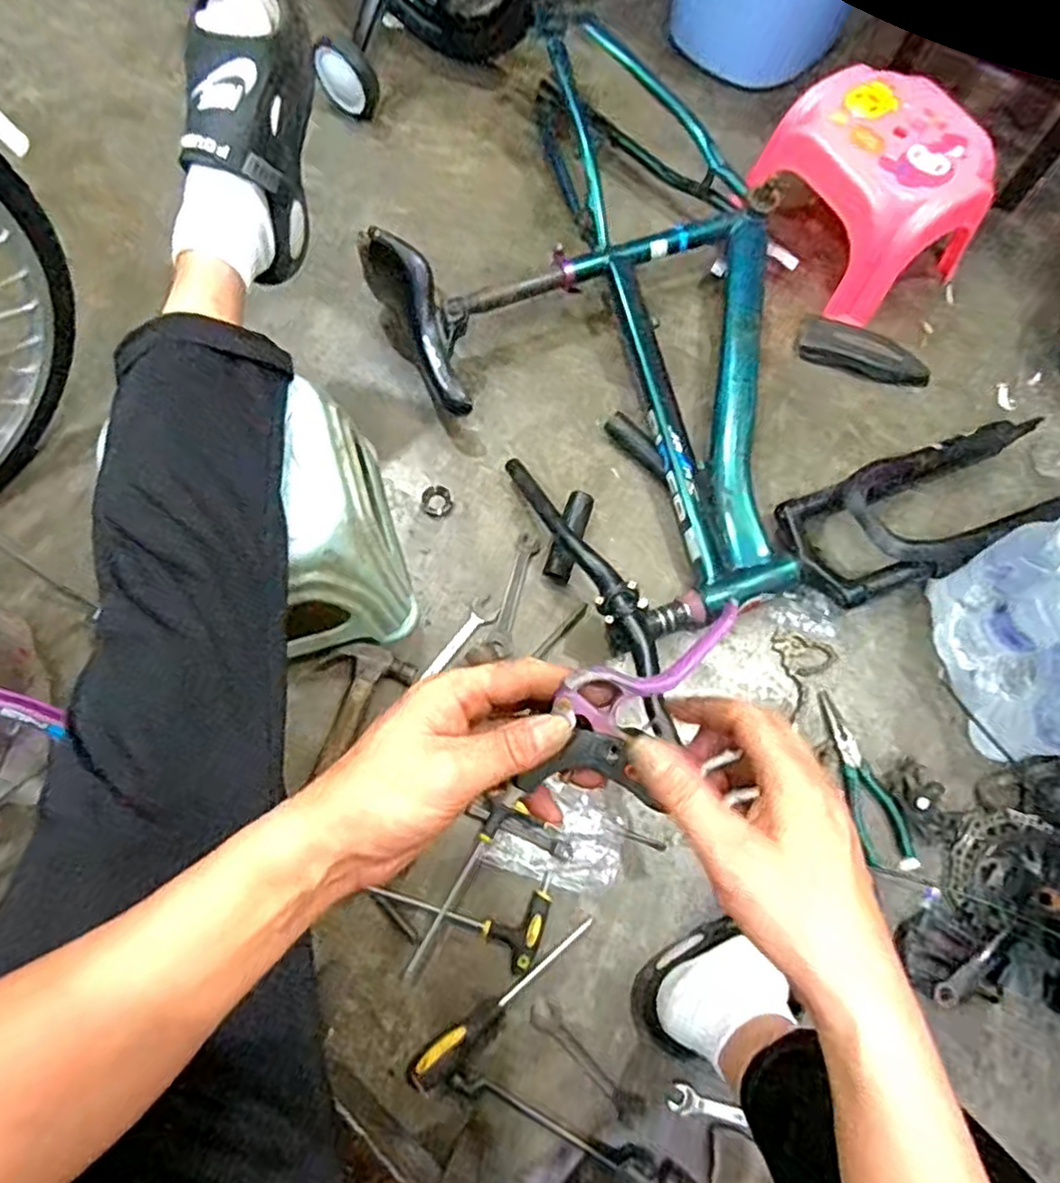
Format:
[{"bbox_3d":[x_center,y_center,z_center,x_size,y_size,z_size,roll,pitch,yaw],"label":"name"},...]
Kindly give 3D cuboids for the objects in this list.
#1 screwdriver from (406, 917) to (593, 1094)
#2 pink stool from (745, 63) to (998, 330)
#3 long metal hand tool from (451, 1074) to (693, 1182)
[{"bbox_3d":[-0.029,0.410,0.720,0.226,0.027,0.033,-40,77,-13],"label":"screwdriver"},{"bbox_3d":[0.463,-0.546,0.986,0.232,0.174,0.276,-36,78,-12],"label":"pink stool"},{"bbox_3d":[0.057,0.534,0.690,0.282,0.020,0.031,25,73,6],"label":"long metal hand tool"}]

